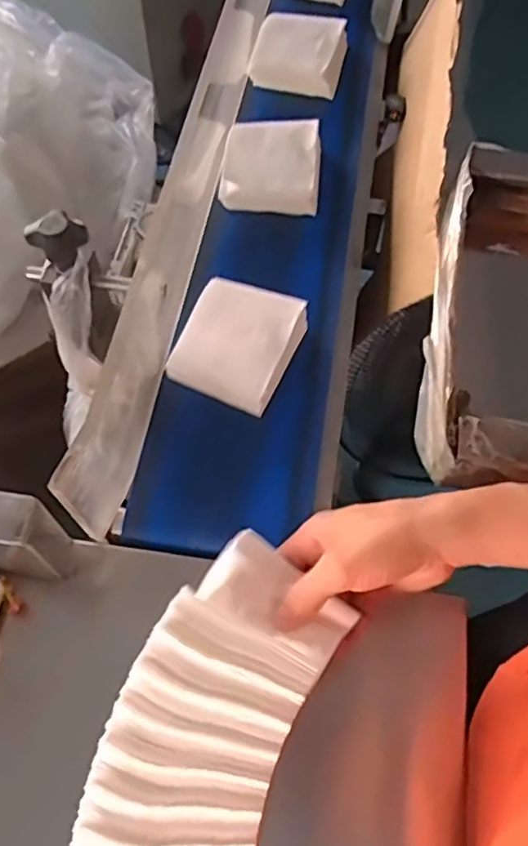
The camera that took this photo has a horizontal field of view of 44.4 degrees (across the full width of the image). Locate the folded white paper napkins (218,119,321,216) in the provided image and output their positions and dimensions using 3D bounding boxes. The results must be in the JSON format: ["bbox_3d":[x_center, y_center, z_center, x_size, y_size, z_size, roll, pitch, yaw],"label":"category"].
[{"bbox_3d":[0.008,-0.262,0.655,0.098,0.042,0.107,6,63,1],"label":"folded white paper napkins"}]

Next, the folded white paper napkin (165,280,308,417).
[{"bbox_3d":[-0.021,-0.070,0.554,0.092,0.032,0.100,24,65,9],"label":"folded white paper napkin"}]

